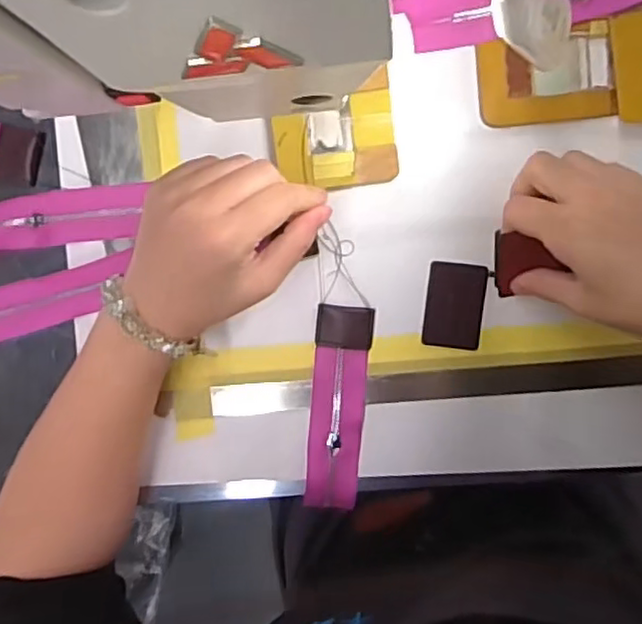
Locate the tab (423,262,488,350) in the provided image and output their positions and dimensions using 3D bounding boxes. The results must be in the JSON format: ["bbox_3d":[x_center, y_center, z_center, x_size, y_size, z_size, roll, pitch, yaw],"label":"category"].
[{"bbox_3d":[0.082,-0.004,0.405,0.035,0.004,0.051,7,95,3],"label":"tab"}]

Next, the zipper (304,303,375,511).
[{"bbox_3d":[0.010,0.061,0.412,0.034,0.004,0.128,5,96,-3],"label":"zipper"}]

